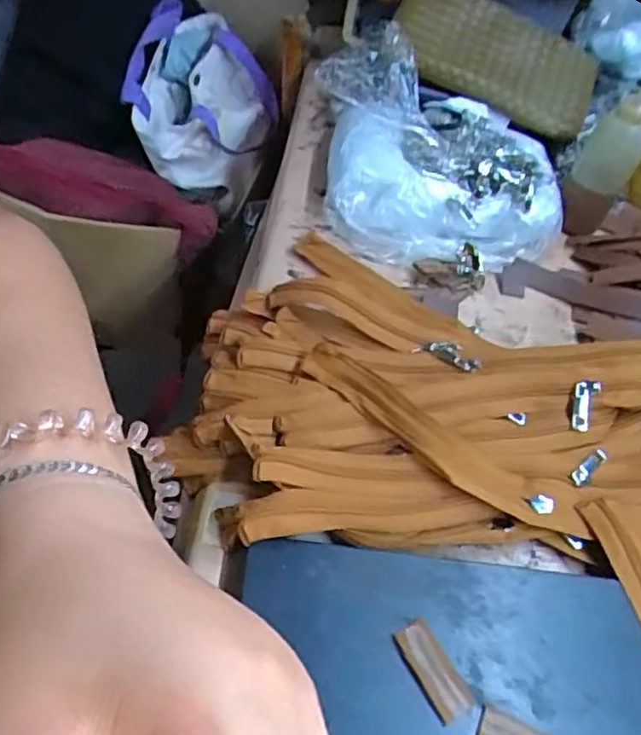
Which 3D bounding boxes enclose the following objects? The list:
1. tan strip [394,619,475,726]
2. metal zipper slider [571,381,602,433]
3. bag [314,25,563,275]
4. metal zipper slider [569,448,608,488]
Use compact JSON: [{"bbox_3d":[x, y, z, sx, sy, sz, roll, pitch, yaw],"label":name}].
[{"bbox_3d":[0.060,0.160,0.352,0.020,0.005,0.049,-21,60,-24],"label":"tan strip"},{"bbox_3d":[0.184,0.026,0.462,0.015,0.006,0.037,18,78,9],"label":"metal zipper slider"},{"bbox_3d":[0.103,-0.187,0.580,0.237,0.109,0.183,18,52,4],"label":"bag"},{"bbox_3d":[0.182,0.068,0.449,0.012,0.004,0.035,41,57,19],"label":"metal zipper slider"}]

